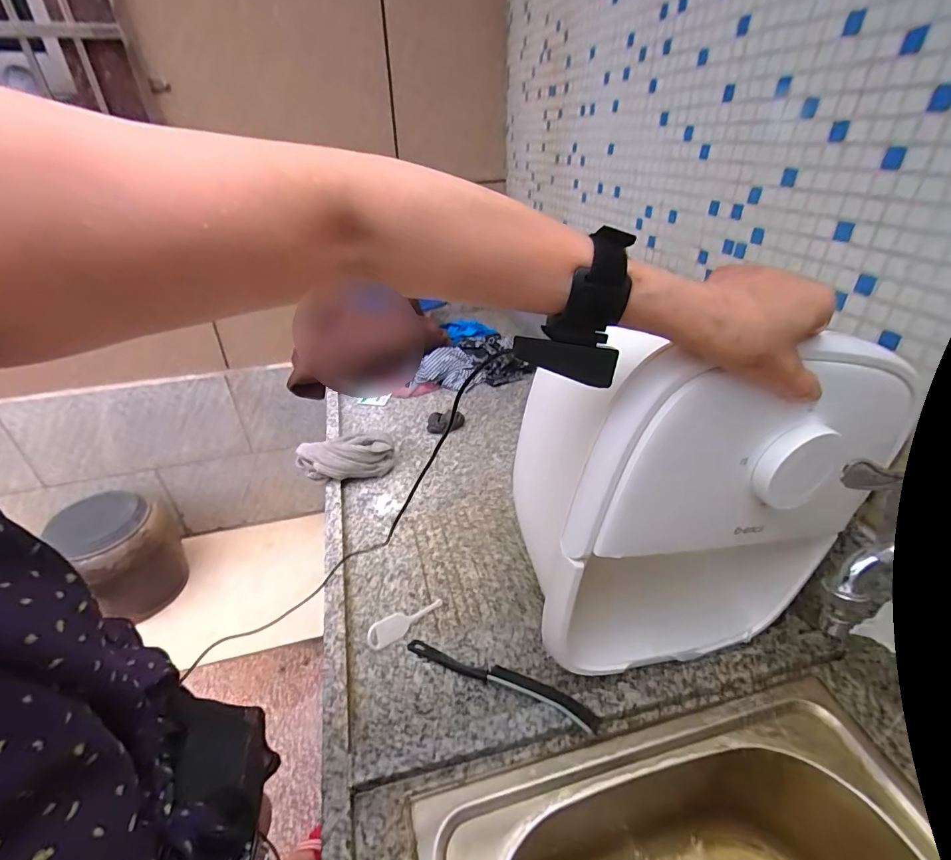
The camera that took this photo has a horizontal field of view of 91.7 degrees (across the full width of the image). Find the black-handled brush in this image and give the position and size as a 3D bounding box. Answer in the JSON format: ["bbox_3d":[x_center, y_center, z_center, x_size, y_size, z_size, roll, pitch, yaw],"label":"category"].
[{"bbox_3d":[0.025,0.275,0.516,0.223,0.024,0.027,14,36,23],"label":"black-handled brush"}]

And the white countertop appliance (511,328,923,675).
[{"bbox_3d":[0.203,0.056,0.495,0.284,0.358,0.214,-5,33,-6],"label":"white countertop appliance"}]

